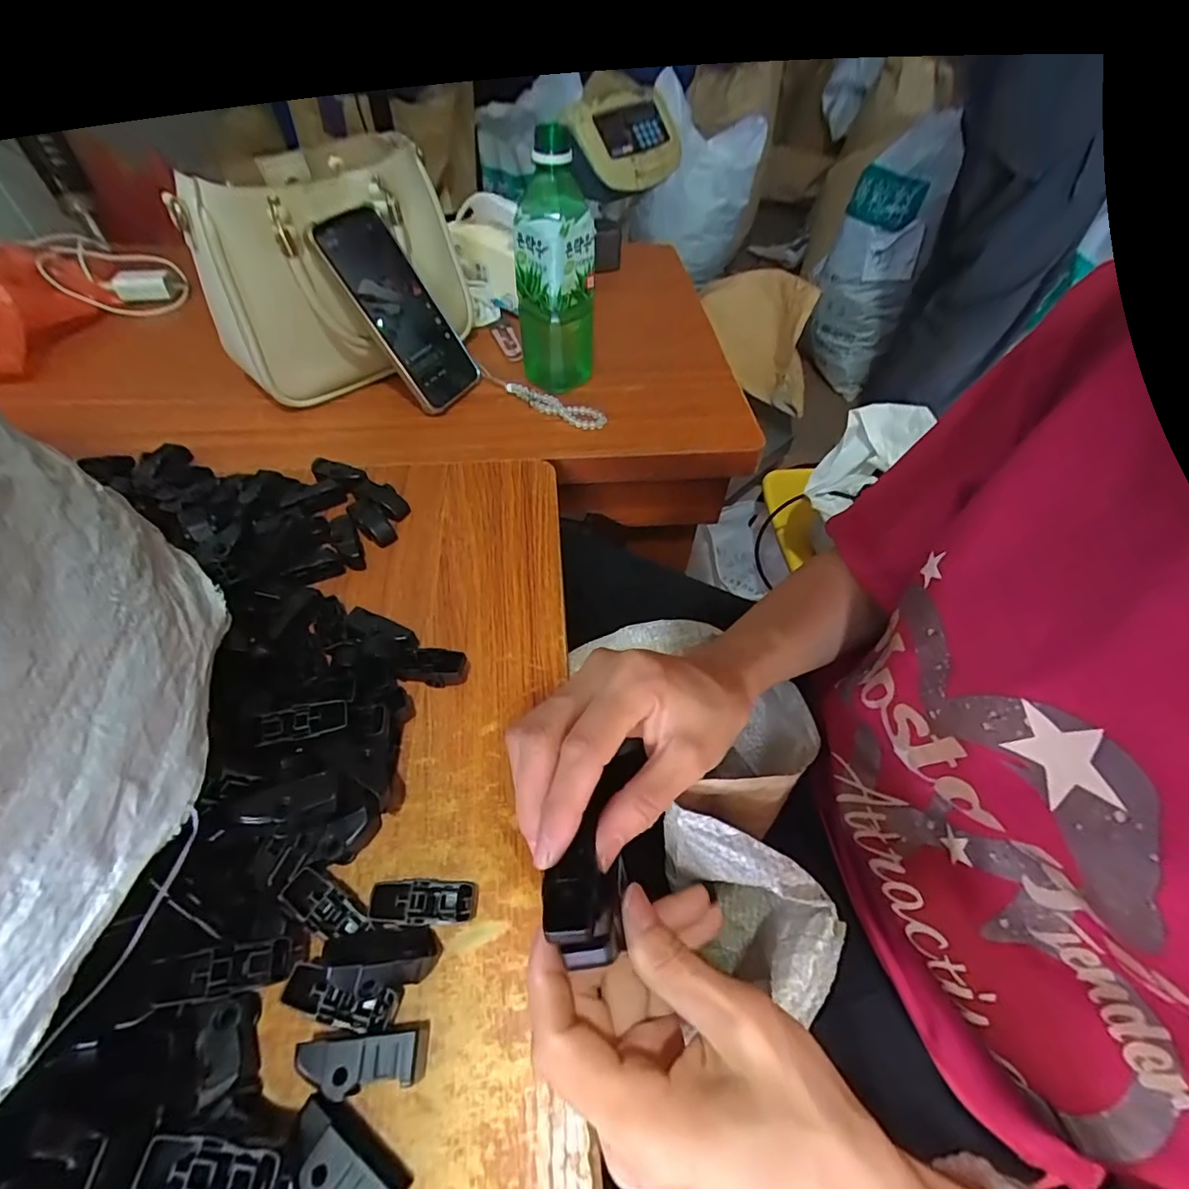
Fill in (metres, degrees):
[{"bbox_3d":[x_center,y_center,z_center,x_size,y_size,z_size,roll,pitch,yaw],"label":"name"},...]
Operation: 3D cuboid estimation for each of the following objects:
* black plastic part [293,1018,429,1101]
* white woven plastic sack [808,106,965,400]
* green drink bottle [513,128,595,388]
[{"bbox_3d":[-0.098,0.195,0.223,0.049,0.022,0.020,-4,52,-6],"label":"black plastic part"},{"bbox_3d":[0.684,-0.797,1.330,0.242,0.534,0.094,23,54,15],"label":"white woven plastic sack"},{"bbox_3d":[-0.035,-0.292,0.495,0.074,0.201,0.070,-2,52,-4],"label":"green drink bottle"}]

